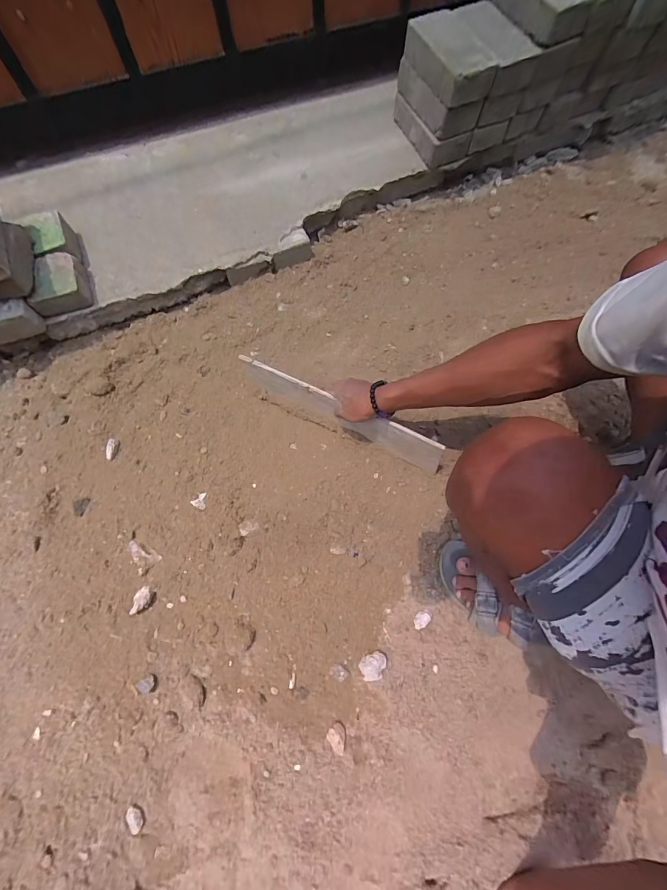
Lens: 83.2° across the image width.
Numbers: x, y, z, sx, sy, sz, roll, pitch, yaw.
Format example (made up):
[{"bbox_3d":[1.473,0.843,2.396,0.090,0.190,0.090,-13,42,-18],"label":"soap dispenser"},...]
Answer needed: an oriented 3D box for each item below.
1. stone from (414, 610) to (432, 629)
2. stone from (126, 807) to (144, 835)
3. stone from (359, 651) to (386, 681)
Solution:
[{"bbox_3d":[0.137,0.267,0.576,0.033,0.012,0.019,-40,67,-17],"label":"stone"},{"bbox_3d":[-0.260,0.490,0.490,0.019,0.004,0.029,-36,65,-19],"label":"stone"},{"bbox_3d":[0.058,0.322,0.546,0.038,0.021,0.034,-18,62,-6],"label":"stone"}]

